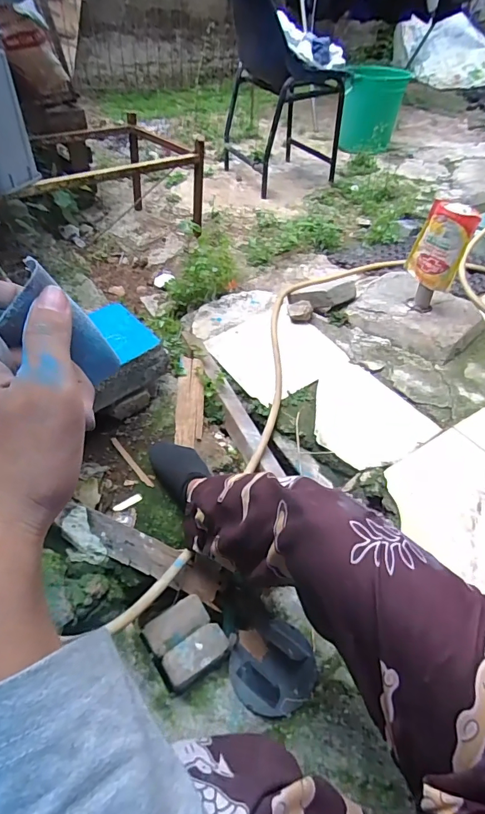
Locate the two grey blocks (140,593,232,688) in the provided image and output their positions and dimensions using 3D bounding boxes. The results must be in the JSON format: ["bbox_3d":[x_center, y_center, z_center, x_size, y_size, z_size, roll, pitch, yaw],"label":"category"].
[{"bbox_3d":[-0.093,0.382,0.715,0.106,0.036,0.113,-28,53,-25],"label":"two grey blocks"}]

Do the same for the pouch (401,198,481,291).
[{"bbox_3d":[0.480,-0.392,1.056,0.121,0.186,0.057,21,50,17],"label":"pouch"}]

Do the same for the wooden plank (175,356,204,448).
[{"bbox_3d":[-0.120,-0.017,0.992,0.061,0.014,0.250,-4,54,1],"label":"wooden plank"}]

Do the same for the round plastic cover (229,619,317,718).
[{"bbox_3d":[0.051,0.419,0.695,0.134,0.026,0.125,1,47,-1],"label":"round plastic cover"}]

